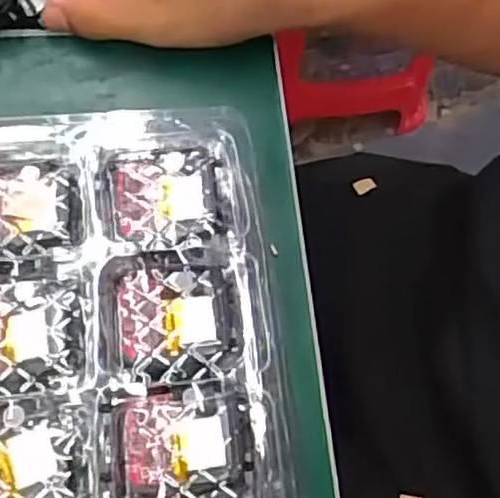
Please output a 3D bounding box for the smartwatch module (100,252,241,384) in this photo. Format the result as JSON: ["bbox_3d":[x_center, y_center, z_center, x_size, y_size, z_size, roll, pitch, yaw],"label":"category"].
[{"bbox_3d":[-0.028,0.022,0.240,0.045,0.006,0.045,-5,66,-6],"label":"smartwatch module"}]

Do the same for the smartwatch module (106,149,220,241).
[{"bbox_3d":[-0.033,-0.021,0.262,0.041,0.006,0.040,-4,66,-6],"label":"smartwatch module"}]

